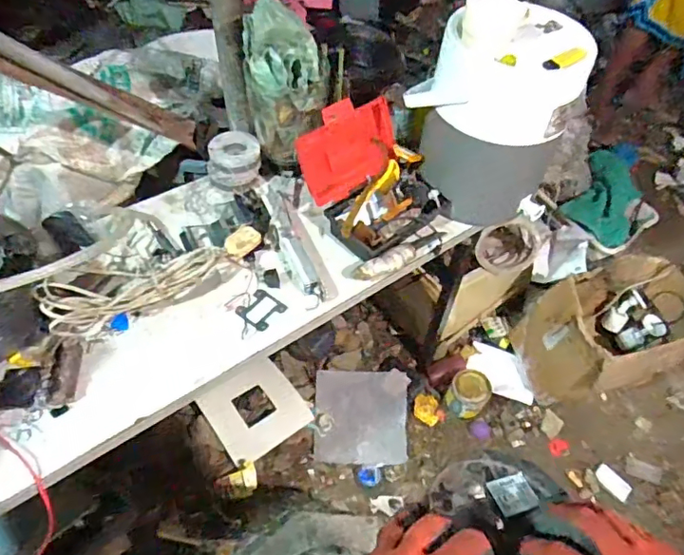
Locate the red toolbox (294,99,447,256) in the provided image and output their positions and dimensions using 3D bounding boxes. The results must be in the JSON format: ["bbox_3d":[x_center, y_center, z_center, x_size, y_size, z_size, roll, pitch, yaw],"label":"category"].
[{"bbox_3d":[0.057,-0.182,0.923,0.203,0.125,0.220,-29,59,-24],"label":"red toolbox"}]

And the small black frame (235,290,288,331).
[{"bbox_3d":[-0.129,0.051,0.847,0.064,0.004,0.059,32,57,21],"label":"small black frame"}]

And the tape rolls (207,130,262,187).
[{"bbox_3d":[-0.202,-0.221,0.990,0.097,0.058,0.098,2,52,-2],"label":"tape rolls"}]

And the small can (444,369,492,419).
[{"bbox_3d":[0.340,0.316,1.439,0.097,0.130,0.102,2,52,-2],"label":"small can"}]

